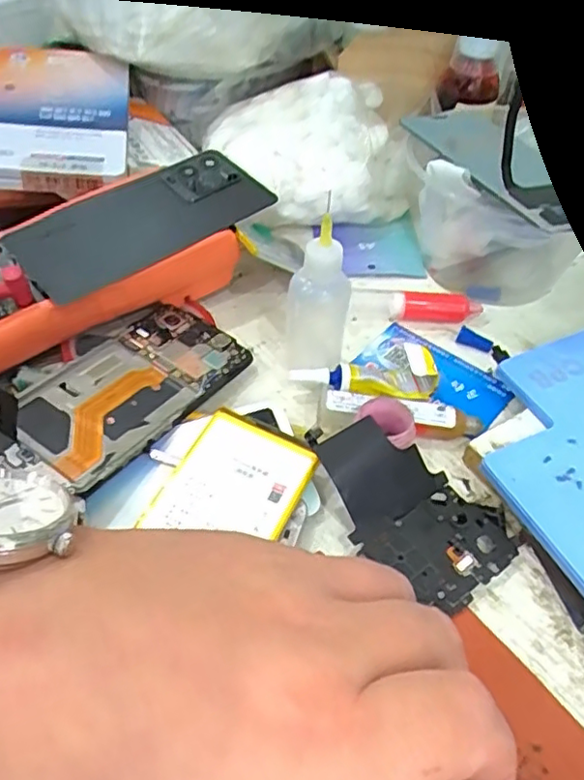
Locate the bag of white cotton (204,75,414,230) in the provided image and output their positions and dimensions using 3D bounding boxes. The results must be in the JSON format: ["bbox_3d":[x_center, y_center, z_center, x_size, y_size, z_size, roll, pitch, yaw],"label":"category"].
[{"bbox_3d":[0.014,-0.175,0.473,0.152,0.084,0.097,-7,48,-9],"label":"bag of white cotton"}]

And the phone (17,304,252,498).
[{"bbox_3d":[-0.087,-0.001,0.344,0.073,0.010,0.128,27,49,18],"label":"phone"}]

